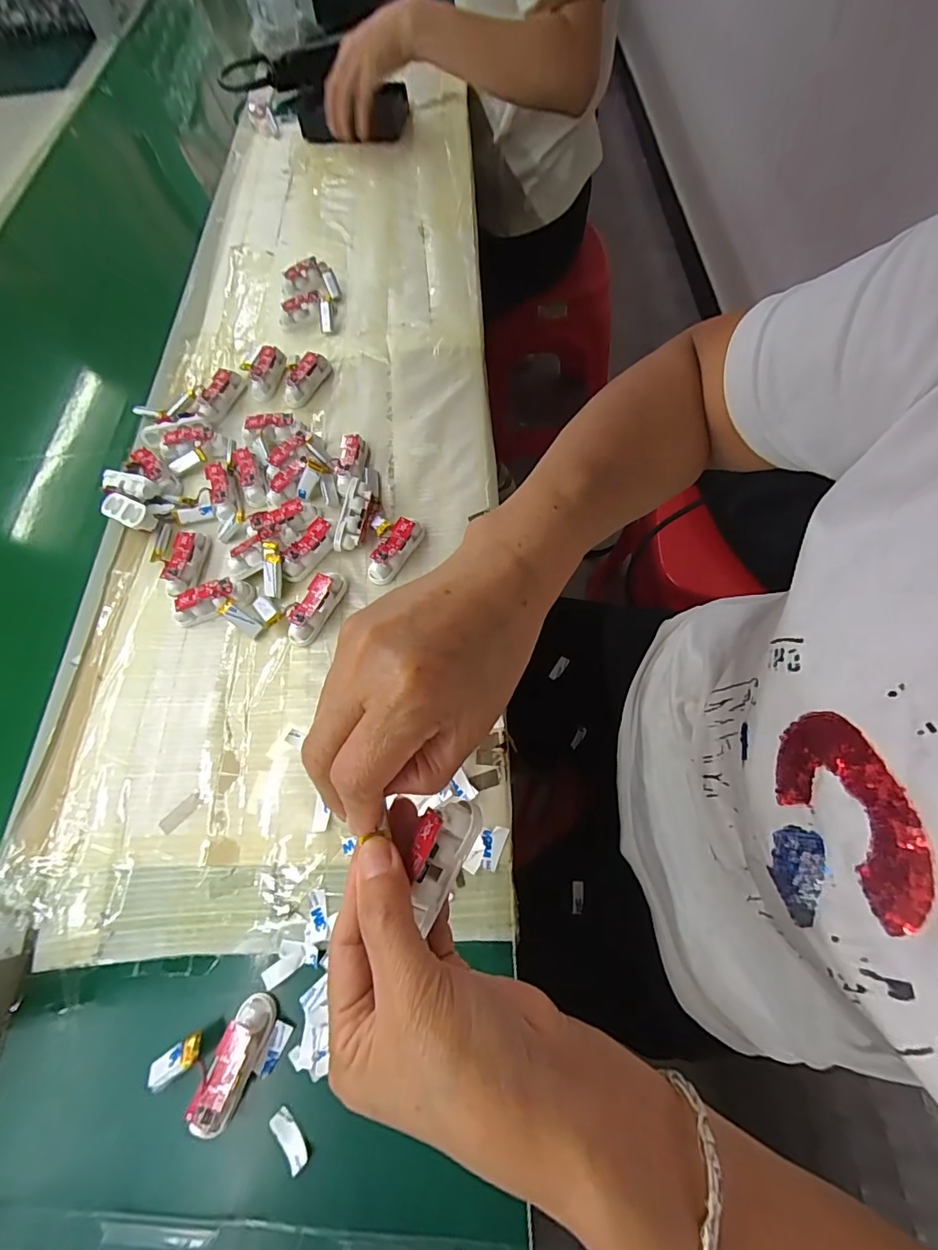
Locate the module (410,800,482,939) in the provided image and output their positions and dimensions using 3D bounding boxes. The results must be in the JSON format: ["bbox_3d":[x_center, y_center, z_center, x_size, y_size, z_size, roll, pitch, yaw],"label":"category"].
[{"bbox_3d":[-0.014,0.100,0.212,0.024,0.014,0.050,25,69,14],"label":"module"}]

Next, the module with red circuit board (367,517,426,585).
[{"bbox_3d":[-0.058,-0.062,0.390,0.019,0.020,0.061,30,70,16],"label":"module with red circuit board"}]

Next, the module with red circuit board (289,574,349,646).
[{"bbox_3d":[-0.116,-0.016,0.372,0.019,0.019,0.062,24,69,14],"label":"module with red circuit board"}]

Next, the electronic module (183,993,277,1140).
[{"bbox_3d":[-0.128,0.238,0.264,0.020,0.019,0.060,19,67,12],"label":"electronic module"}]

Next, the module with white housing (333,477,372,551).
[{"bbox_3d":[-0.093,-0.089,0.401,0.020,0.018,0.059,11,84,9],"label":"module with white housing"}]

